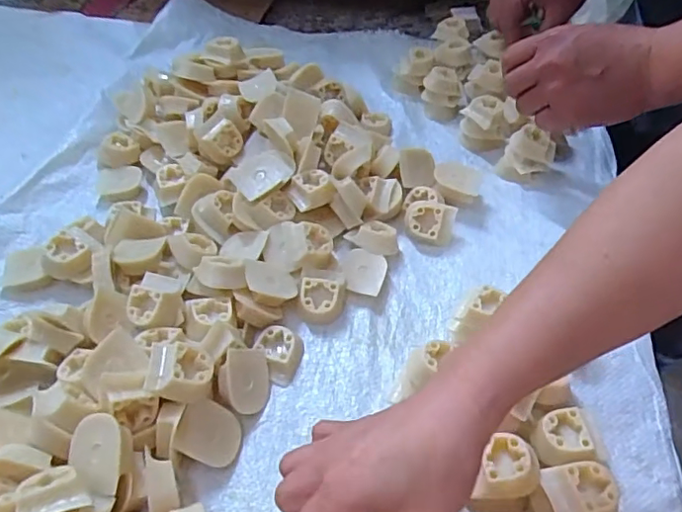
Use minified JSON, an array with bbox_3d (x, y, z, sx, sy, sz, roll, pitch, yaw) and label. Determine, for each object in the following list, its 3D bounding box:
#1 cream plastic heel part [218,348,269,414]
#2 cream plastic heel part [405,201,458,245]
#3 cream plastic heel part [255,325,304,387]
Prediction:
[{"bbox_3d":[-0.071,0.093,0.409,0.040,0.014,0.046,7,68,-49],"label":"cream plastic heel part"},{"bbox_3d":[0.083,-0.032,0.520,0.046,0.029,0.032,11,50,7],"label":"cream plastic heel part"},{"bbox_3d":[-0.049,0.078,0.433,0.035,0.017,0.042,4,49,1],"label":"cream plastic heel part"}]

